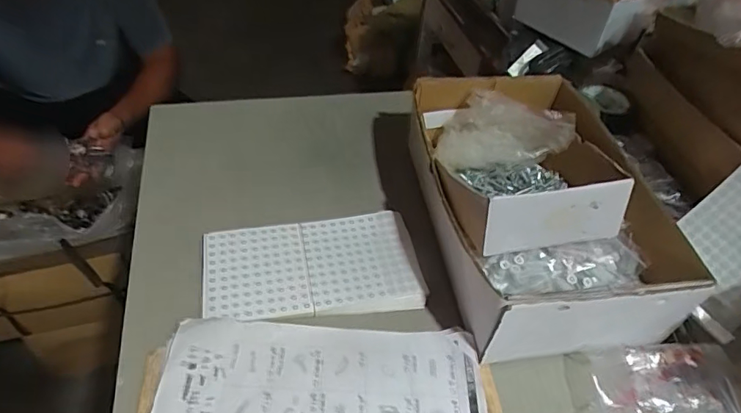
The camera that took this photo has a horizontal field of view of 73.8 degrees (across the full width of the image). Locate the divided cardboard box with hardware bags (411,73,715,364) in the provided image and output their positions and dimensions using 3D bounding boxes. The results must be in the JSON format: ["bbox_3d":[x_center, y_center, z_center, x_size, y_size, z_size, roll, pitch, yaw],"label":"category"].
[{"bbox_3d":[0.179,-0.011,0.542,0.220,0.122,0.322,-7,46,-13],"label":"divided cardboard box with hardware bags"}]

